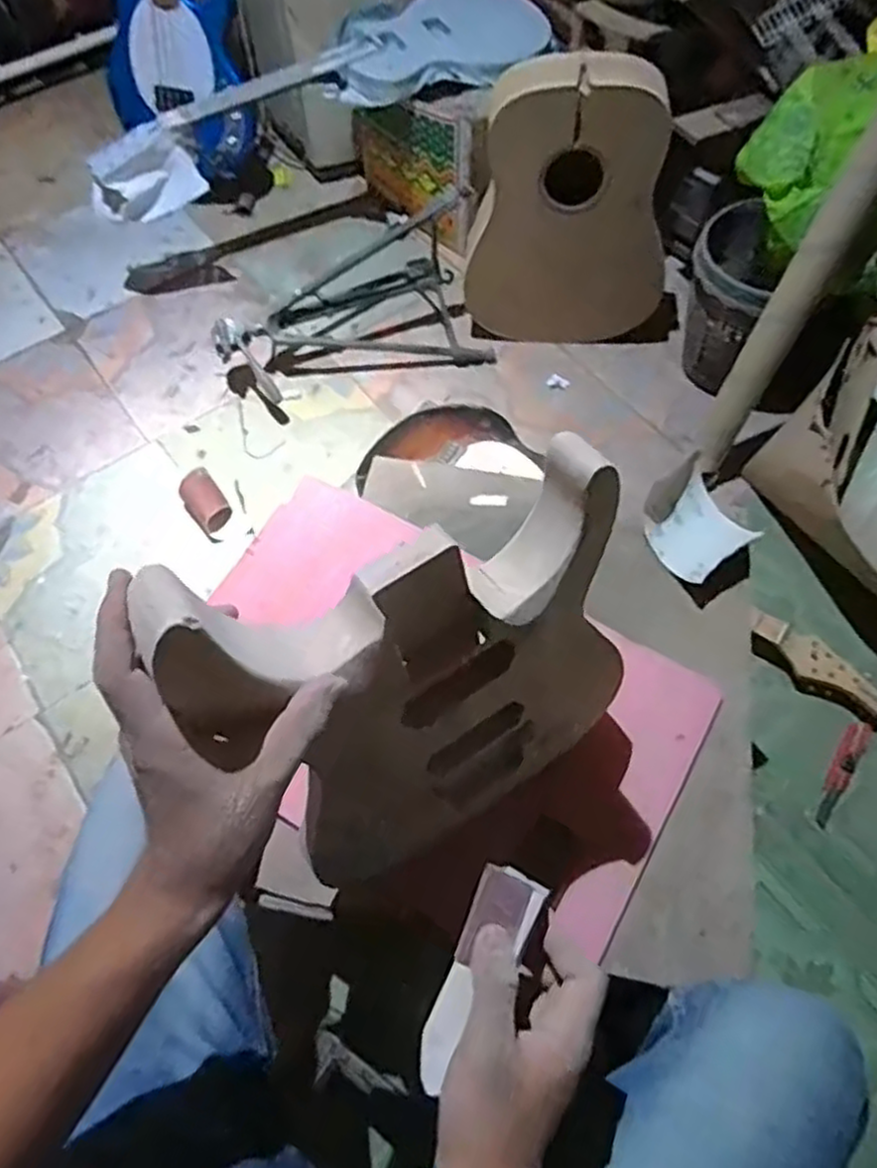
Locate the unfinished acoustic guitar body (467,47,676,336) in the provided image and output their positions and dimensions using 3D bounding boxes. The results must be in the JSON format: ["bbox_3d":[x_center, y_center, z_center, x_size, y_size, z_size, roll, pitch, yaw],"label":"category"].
[{"bbox_3d":[0.245,-0.658,1.294,0.370,0.477,0.111,2,61,-2],"label":"unfinished acoustic guitar body"}]

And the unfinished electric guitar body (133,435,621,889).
[{"bbox_3d":[0.012,0.077,0.482,0.262,0.367,0.042,-31,52,-14],"label":"unfinished electric guitar body"}]

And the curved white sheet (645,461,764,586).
[{"bbox_3d":[0.289,-0.062,0.802,0.097,0.041,0.120,-22,64,-14],"label":"curved white sheet"}]

